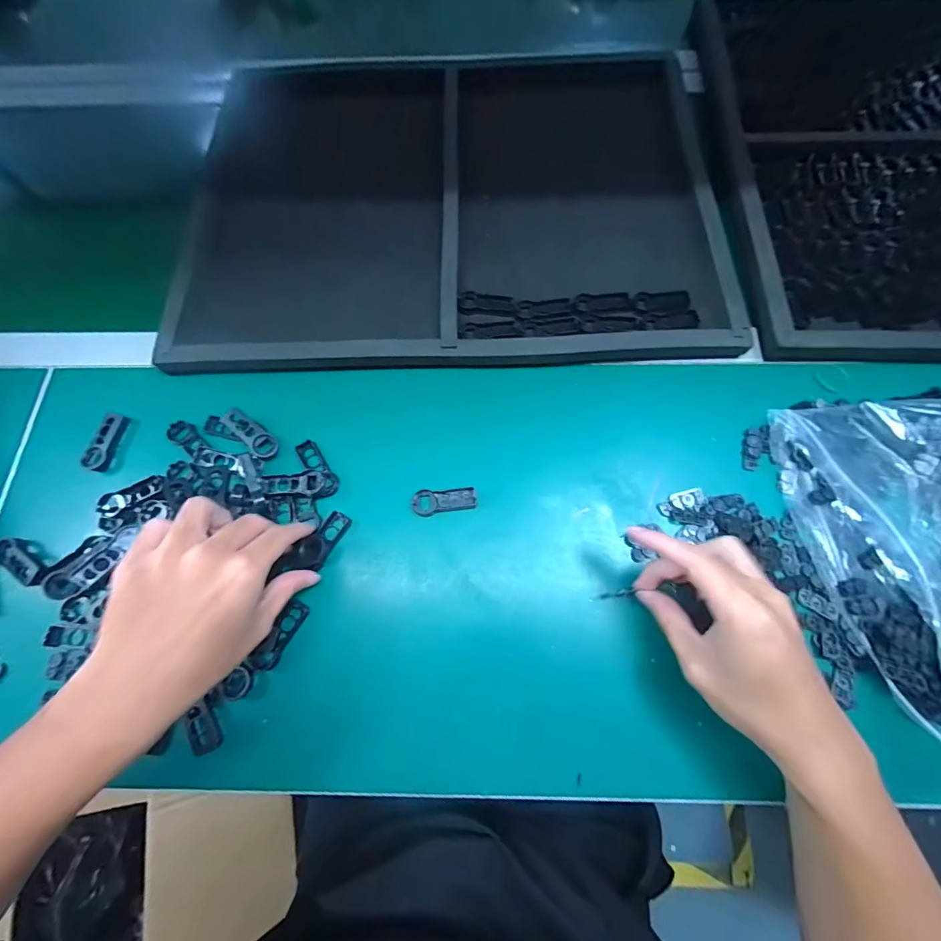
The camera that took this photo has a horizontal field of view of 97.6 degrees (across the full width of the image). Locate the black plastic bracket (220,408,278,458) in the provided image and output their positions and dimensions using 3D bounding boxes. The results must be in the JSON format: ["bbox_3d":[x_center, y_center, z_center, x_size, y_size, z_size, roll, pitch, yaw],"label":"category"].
[{"bbox_3d":[-0.197,-0.033,0.370,0.054,0.008,0.020,41,79,-1],"label":"black plastic bracket"}]

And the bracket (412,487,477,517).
[{"bbox_3d":[-0.022,0.026,0.357,0.054,0.008,0.021,-7,73,0],"label":"bracket"}]

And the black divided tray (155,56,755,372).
[{"bbox_3d":[-0.013,-0.304,0.430,0.532,0.040,0.419,-1,73,2],"label":"black divided tray"}]

